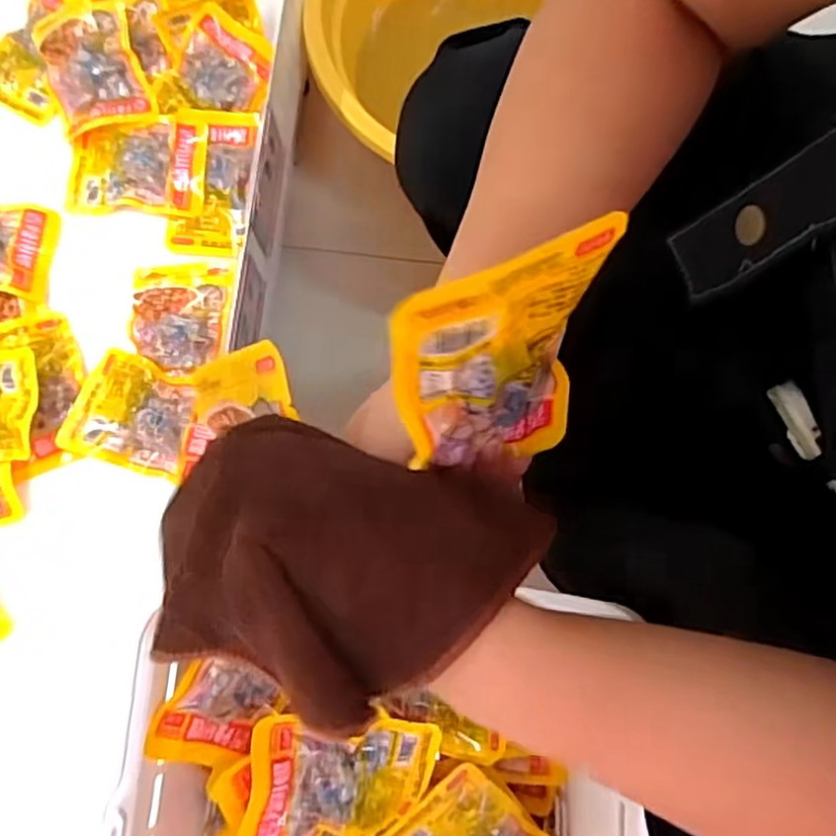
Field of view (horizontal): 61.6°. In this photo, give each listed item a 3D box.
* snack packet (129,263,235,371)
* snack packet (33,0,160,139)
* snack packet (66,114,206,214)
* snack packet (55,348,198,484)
[{"bbox_3d":[-0.194,-0.082,0.559,0.078,0.019,0.091,4,77,0],"label":"snack packet"},{"bbox_3d":[-0.276,-0.297,0.596,0.082,0.031,0.114,-15,90,14],"label":"snack packet"},{"bbox_3d":[-0.235,-0.210,0.581,0.113,0.019,0.077,-2,77,-1],"label":"snack packet"},{"bbox_3d":[-0.216,-0.005,0.533,0.093,0.022,0.080,16,77,3],"label":"snack packet"}]

